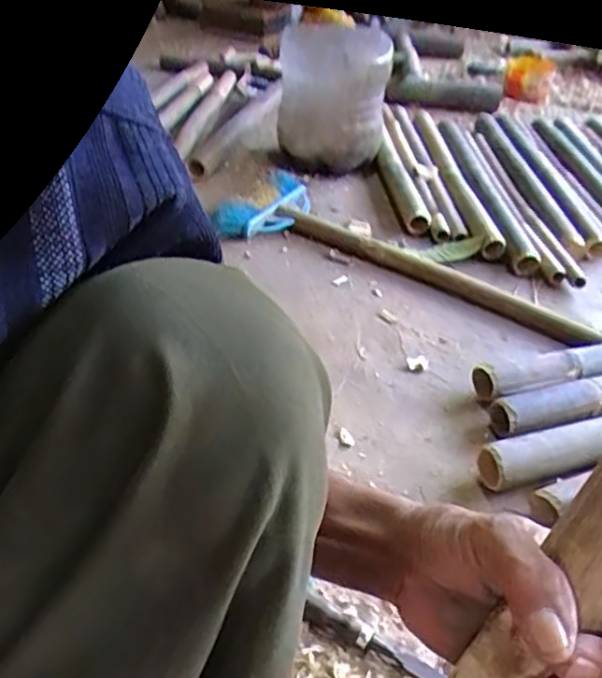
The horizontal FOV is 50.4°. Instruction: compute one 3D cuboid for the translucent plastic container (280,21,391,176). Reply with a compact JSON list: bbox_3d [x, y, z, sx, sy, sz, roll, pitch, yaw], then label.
[{"bbox_3d":[0.071,-0.543,1.435,0.235,0.278,0.204,7,37,3],"label":"translucent plastic container"}]

